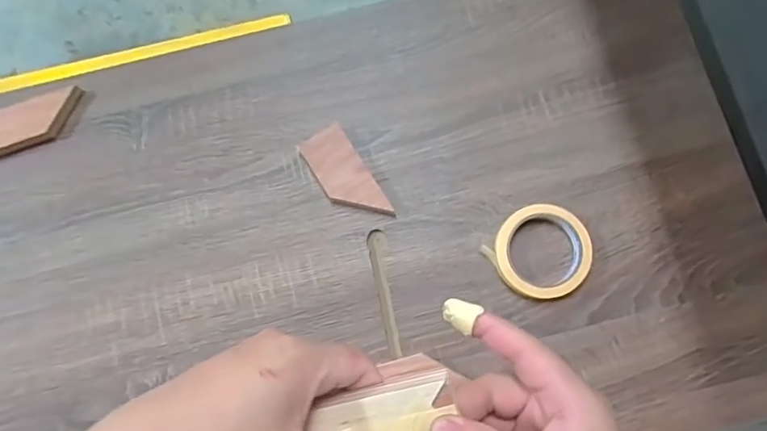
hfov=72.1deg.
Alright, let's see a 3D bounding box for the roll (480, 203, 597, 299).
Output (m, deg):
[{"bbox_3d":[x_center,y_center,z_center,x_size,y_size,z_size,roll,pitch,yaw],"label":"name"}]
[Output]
[{"bbox_3d":[0.173,0.040,0.572,0.101,0.025,0.103,0,78,2],"label":"roll"}]

